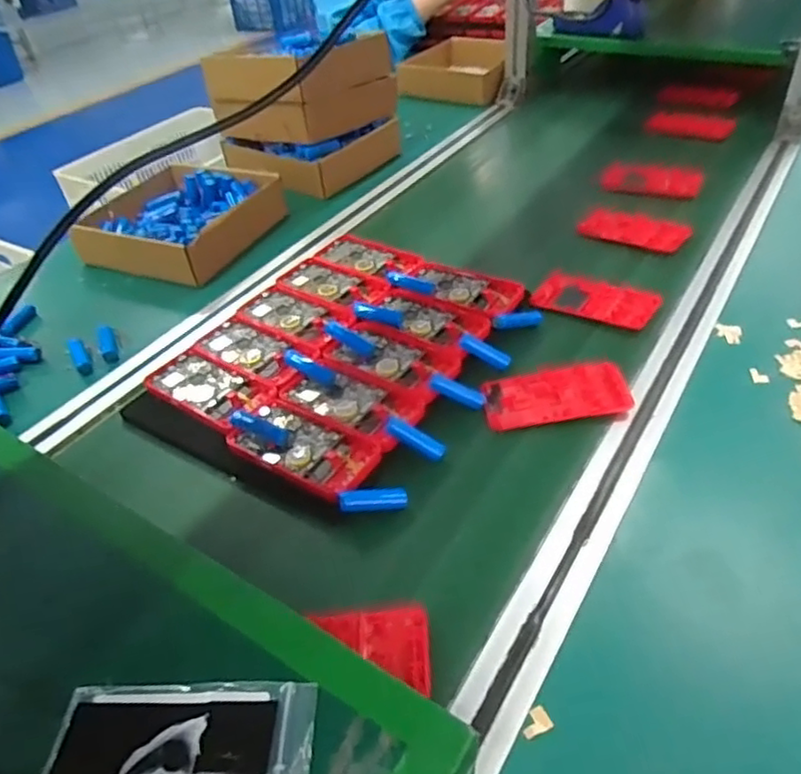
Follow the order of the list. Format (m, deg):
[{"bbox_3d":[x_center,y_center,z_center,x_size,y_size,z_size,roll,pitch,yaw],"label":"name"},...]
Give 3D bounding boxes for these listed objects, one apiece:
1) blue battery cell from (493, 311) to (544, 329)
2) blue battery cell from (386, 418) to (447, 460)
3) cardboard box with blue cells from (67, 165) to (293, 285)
[{"bbox_3d":[0.117,-0.066,0.651,0.058,0.013,0.012,-9,44,-25],"label":"blue battery cell"},{"bbox_3d":[0.012,0.043,0.533,0.057,0.014,0.015,30,45,-13],"label":"blue battery cell"},{"bbox_3d":[-0.277,-0.218,0.836,0.200,0.063,0.230,17,48,17],"label":"cardboard box with blue cells"}]

